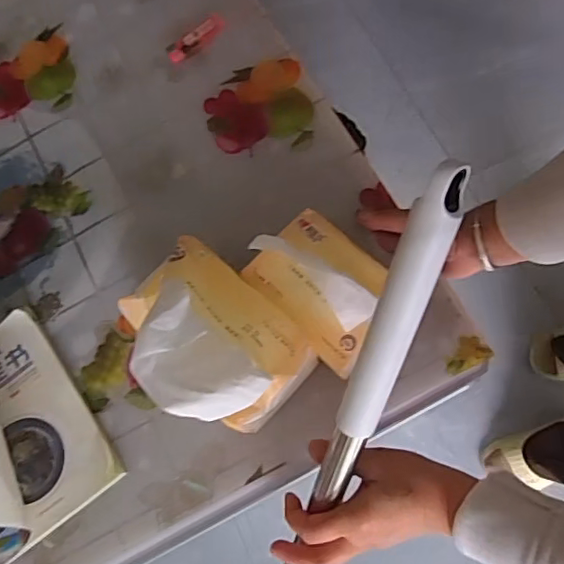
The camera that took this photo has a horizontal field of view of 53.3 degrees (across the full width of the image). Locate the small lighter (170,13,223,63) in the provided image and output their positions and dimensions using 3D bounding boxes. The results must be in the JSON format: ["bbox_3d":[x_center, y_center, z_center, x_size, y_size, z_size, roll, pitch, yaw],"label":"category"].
[{"bbox_3d":[-0.100,-0.288,0.667,0.079,0.007,0.023,-41,74,-8],"label":"small lighter"}]

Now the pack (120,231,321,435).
[{"bbox_3d":[-0.062,0.045,0.473,0.117,0.116,0.163,-44,74,-9],"label":"pack"}]

